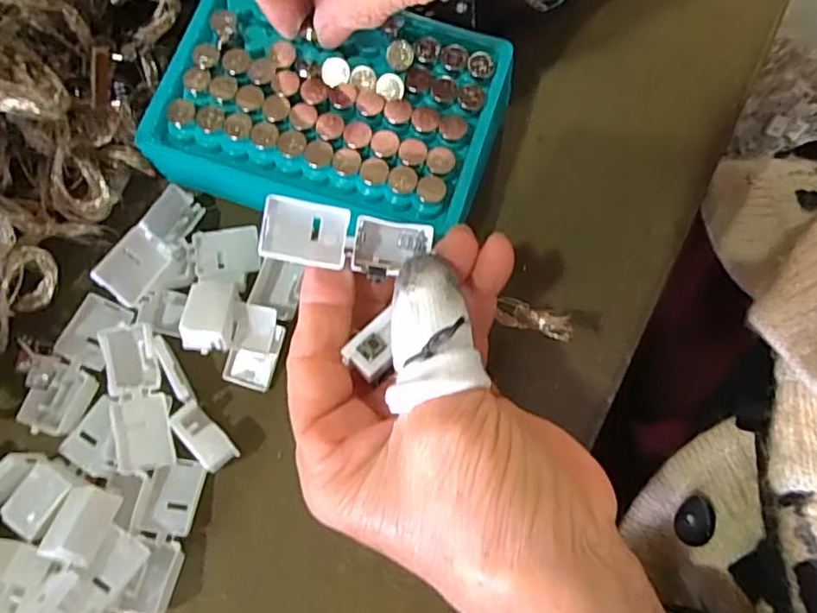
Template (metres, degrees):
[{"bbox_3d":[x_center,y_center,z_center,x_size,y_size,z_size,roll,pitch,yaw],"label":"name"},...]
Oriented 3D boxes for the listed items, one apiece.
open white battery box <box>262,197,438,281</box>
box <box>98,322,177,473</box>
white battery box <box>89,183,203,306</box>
[{"bbox_3d":[-0.020,-0.021,0.196,0.054,0.012,0.021,7,73,-15],"label":"open white battery box"},{"bbox_3d":[-0.105,0.034,0.231,0.023,0.012,0.057,-16,75,-6],"label":"box"},{"bbox_3d":[-0.104,-0.025,0.240,0.019,0.011,0.057,47,42,-29],"label":"white battery box"}]

